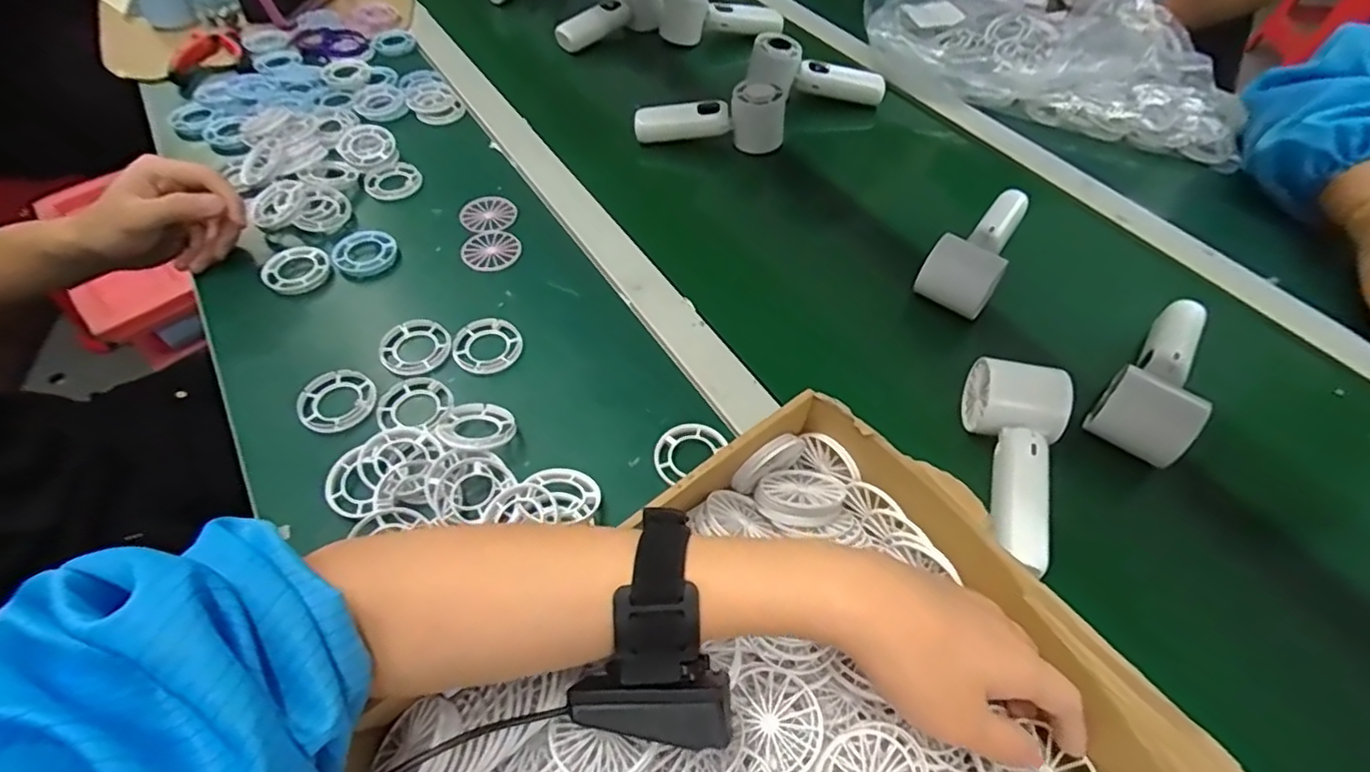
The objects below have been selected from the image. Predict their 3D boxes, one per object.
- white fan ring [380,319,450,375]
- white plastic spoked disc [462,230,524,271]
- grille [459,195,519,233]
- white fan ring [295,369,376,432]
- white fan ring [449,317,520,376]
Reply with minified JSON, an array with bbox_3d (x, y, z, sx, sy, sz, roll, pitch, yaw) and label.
[{"bbox_3d":[-0.210,-0.030,0.497,0.049,0.013,0.049,1,54,-2],"label":"white fan ring"},{"bbox_3d":[-0.173,-0.122,0.571,0.047,0.004,0.051,5,54,-7],"label":"white plastic spoked disc"},{"bbox_3d":[-0.184,-0.161,0.599,0.047,0.004,0.054,39,55,18],"label":"grille"},{"bbox_3d":[-0.252,0.008,0.460,0.050,0.011,0.052,1,54,-2],"label":"white fan ring"},{"bbox_3d":[-0.156,-0.034,0.499,0.049,0.009,0.051,1,54,-2],"label":"white fan ring"}]

